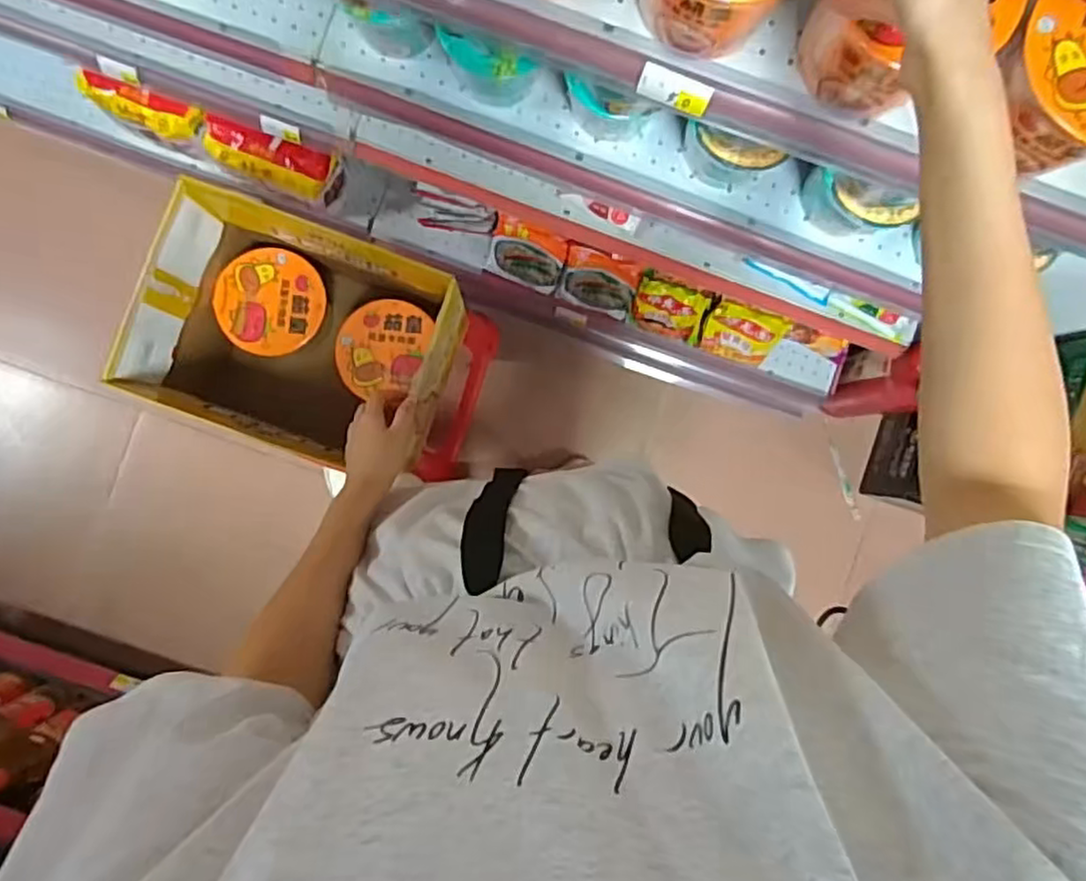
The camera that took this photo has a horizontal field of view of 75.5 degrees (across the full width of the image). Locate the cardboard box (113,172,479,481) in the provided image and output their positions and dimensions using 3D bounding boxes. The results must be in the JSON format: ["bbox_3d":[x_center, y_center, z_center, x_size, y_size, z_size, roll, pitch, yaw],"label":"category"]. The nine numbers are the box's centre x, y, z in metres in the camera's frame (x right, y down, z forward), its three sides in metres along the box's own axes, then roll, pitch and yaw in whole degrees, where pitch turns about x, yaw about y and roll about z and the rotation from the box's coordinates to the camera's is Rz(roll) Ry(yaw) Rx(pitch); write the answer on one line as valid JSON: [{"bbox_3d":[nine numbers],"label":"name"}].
[{"bbox_3d":[-0.275,-0.117,0.859,0.307,0.267,0.242,19,89,-2],"label":"cardboard box"}]

